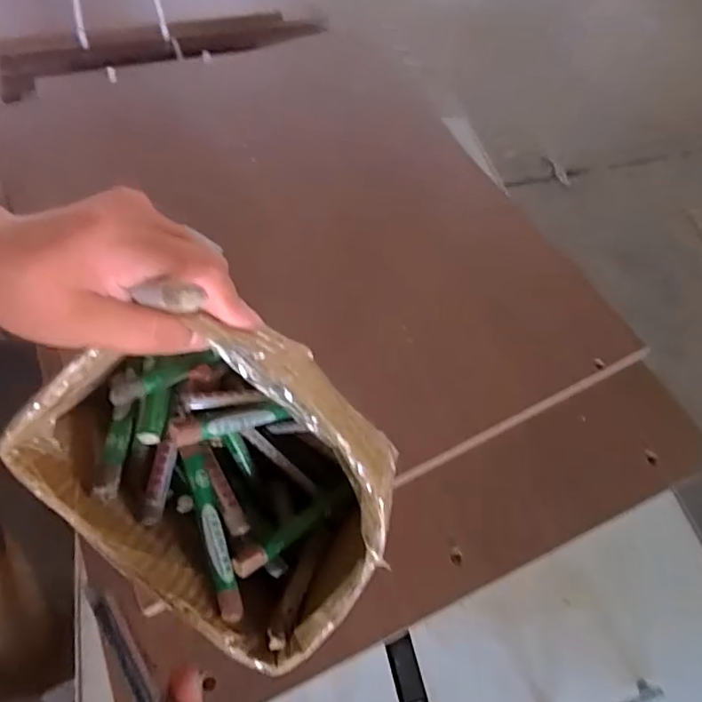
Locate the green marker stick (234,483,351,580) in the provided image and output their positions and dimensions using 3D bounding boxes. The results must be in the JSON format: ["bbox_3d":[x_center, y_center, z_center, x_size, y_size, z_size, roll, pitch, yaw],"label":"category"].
[{"bbox_3d":[-0.033,0.110,0.354,0.011,0.010,0.096,43,40,21],"label":"green marker stick"}]

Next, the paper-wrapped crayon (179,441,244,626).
[{"bbox_3d":[-0.082,0.102,0.330,0.012,0.015,0.104,-16,60,-14],"label":"paper-wrapped crayon"}]

